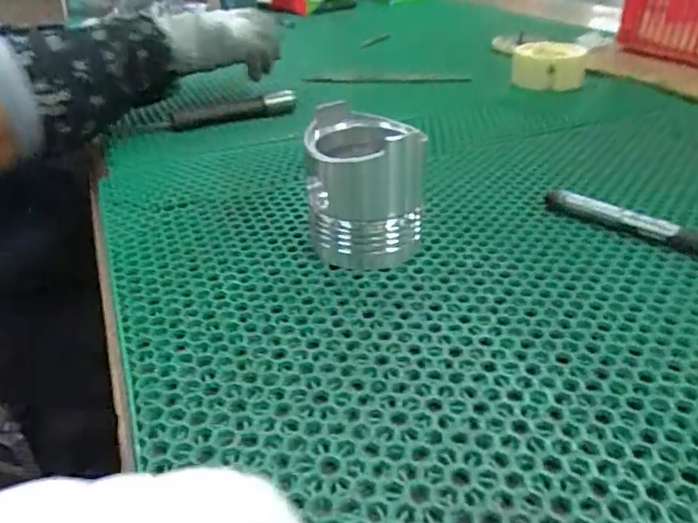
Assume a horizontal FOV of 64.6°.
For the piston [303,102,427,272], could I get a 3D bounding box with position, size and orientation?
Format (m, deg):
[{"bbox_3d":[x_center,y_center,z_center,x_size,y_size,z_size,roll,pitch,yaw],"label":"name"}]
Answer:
[{"bbox_3d":[0.009,-0.054,0.396,0.076,0.097,0.085,-6,33,-7],"label":"piston"}]

